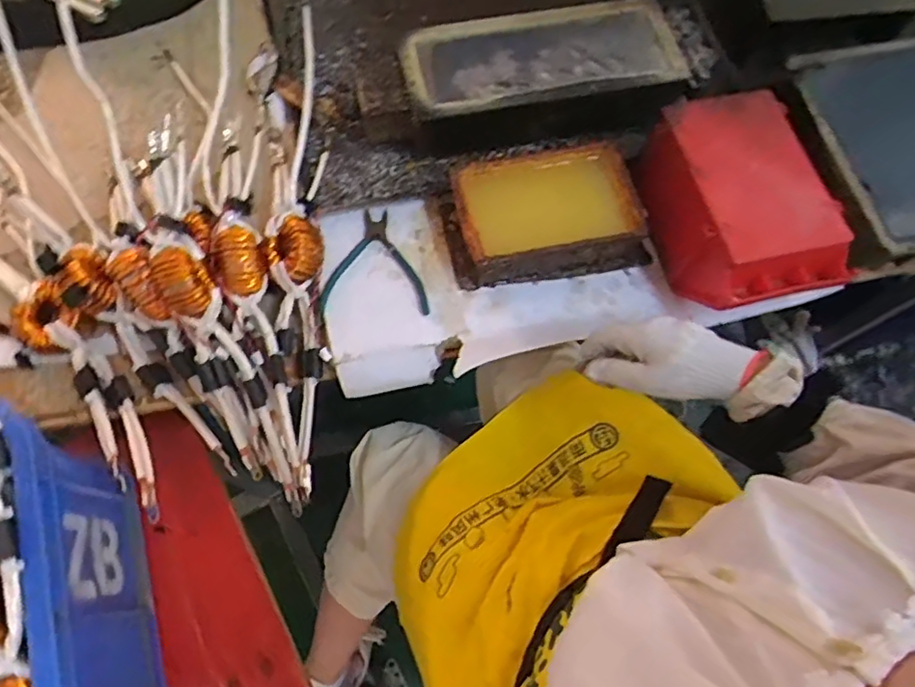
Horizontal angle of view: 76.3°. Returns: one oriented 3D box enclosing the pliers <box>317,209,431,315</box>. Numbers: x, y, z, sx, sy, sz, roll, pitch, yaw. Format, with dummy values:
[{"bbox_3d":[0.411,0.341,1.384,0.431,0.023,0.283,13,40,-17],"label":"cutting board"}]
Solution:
[{"bbox_3d":[-0.099,-0.096,0.686,0.123,0.009,0.134,-1,69,-3],"label":"pliers"}]

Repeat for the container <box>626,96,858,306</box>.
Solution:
[{"bbox_3d":[0.305,-0.153,0.654,0.156,0.111,0.244,-17,70,-9],"label":"container"}]

